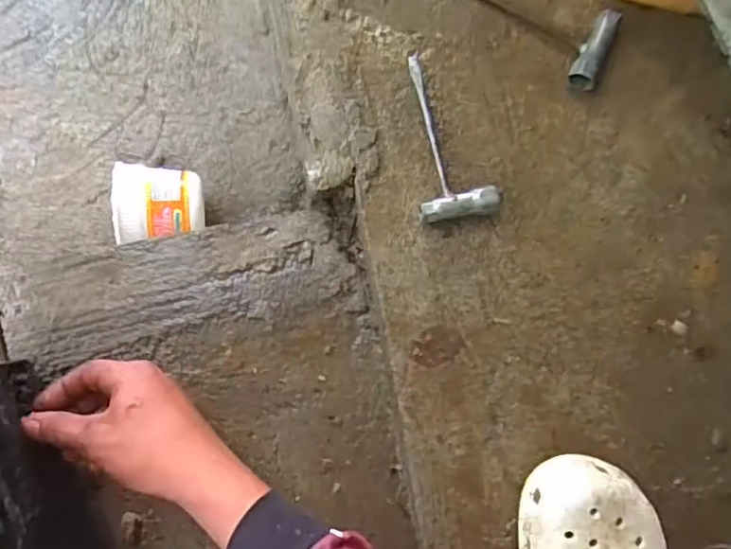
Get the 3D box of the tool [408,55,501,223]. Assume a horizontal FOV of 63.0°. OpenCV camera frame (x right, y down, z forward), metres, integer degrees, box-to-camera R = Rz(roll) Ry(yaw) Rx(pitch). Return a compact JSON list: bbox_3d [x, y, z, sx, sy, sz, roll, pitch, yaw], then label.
[{"bbox_3d":[0.062,-0.112,0.490,0.061,0.017,0.143,-12,76,-8],"label":"tool"}]

